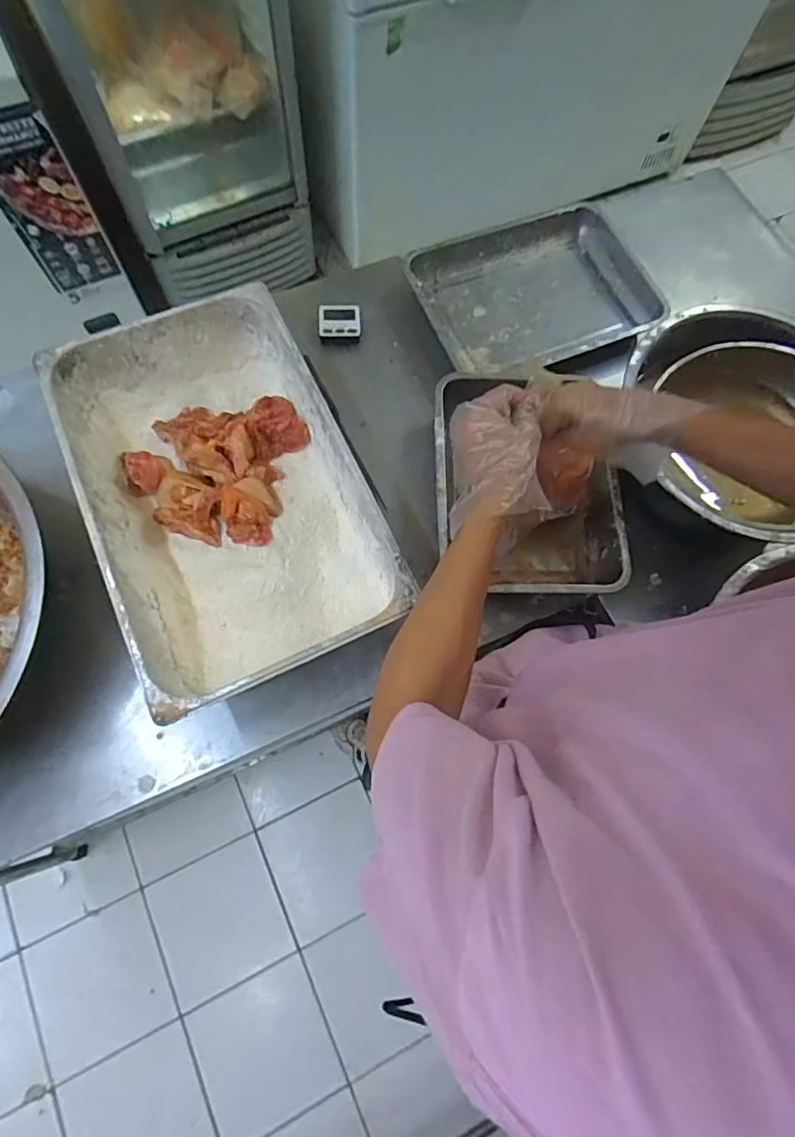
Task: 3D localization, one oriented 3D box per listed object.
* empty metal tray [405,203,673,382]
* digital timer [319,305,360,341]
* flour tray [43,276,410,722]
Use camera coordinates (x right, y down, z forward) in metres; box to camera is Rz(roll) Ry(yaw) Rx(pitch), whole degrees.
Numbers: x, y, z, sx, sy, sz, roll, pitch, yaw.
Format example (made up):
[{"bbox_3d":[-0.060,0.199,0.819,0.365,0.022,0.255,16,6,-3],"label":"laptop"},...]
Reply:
[{"bbox_3d":[0.246,-0.476,0.951,0.388,0.061,0.263,-20,73,-9],"label":"empty metal tray"},{"bbox_3d":[-0.099,-0.419,0.935,0.070,0.016,0.073,-2,71,-3],"label":"digital timer"},{"bbox_3d":[-0.232,-0.097,0.752,0.321,0.157,0.526,-24,74,-10],"label":"flour tray"}]

